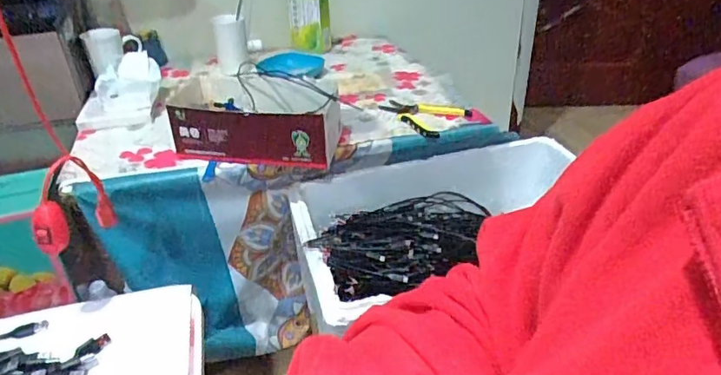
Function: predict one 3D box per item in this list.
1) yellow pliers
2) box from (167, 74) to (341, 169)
[{"bbox_3d":[0.116,-0.138,0.961,0.118,0.027,0.137,-26,39,-33],"label":"yellow pliers"},{"bbox_3d":[-0.169,-0.109,0.838,0.271,0.099,0.125,4,33,9],"label":"box"}]

